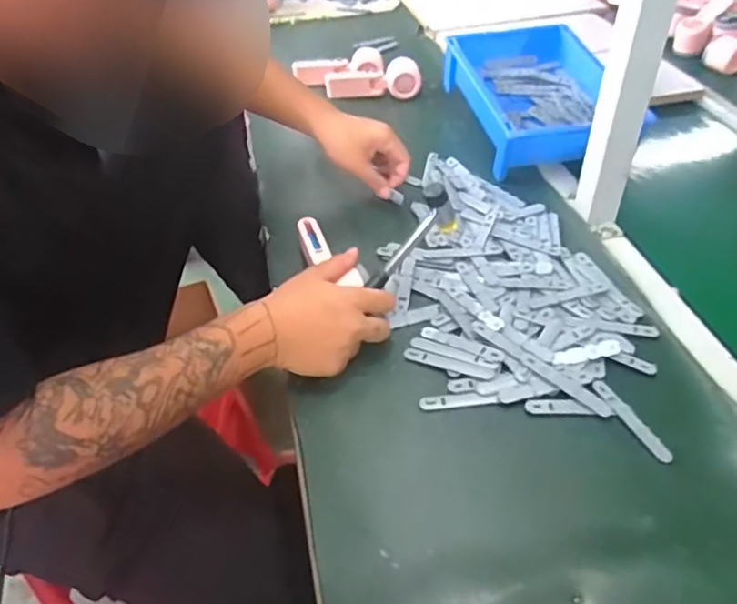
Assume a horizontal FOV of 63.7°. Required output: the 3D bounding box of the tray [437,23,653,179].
[{"bbox_3d":[0.257,-0.313,0.919,0.212,0.104,0.293,-9,44,-7],"label":"tray"}]

